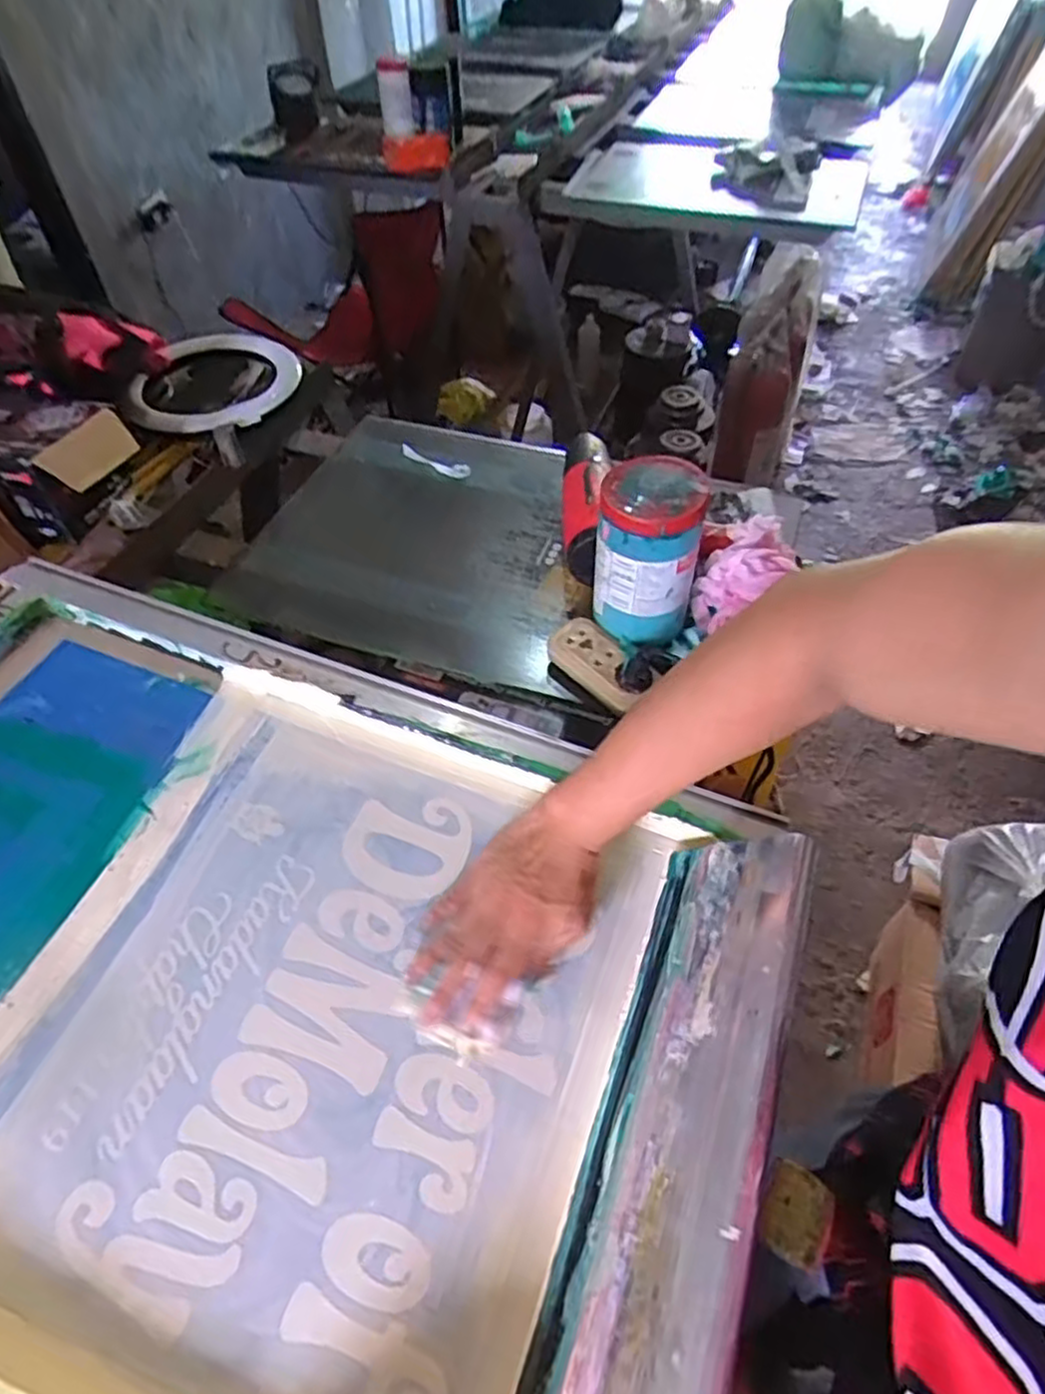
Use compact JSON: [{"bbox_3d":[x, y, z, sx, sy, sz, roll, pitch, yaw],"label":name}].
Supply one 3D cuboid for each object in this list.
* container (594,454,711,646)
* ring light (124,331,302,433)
[{"bbox_3d":[0.118,-0.139,0.717,0.098,0.155,0.095,7,52,3],"label":"container"},{"bbox_3d":[-0.416,-0.433,1.024,0.199,0.047,0.229,25,58,8],"label":"ring light"}]

